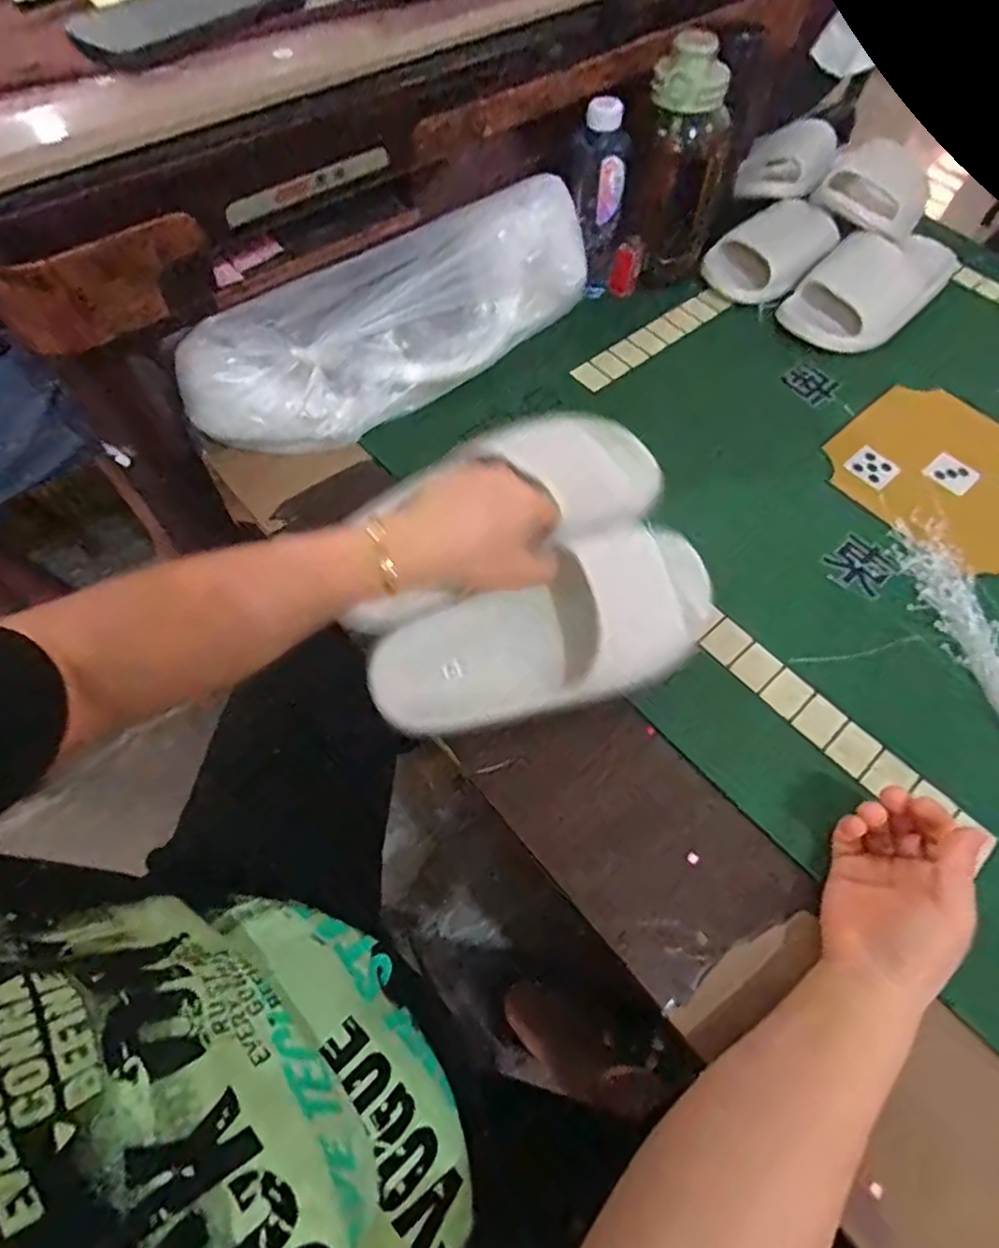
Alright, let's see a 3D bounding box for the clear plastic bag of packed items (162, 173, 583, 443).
[{"bbox_3d":[-0.087,-0.283,0.604,0.422,0.112,0.080,-34,67,-17],"label":"clear plastic bag of packed items"}]

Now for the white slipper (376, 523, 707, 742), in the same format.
[{"bbox_3d":[0.037,0.005,0.458,0.260,0.062,0.119,-20,91,-7],"label":"white slipper"}]

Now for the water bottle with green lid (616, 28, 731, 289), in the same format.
[{"bbox_3d":[0.188,-0.481,0.676,0.101,0.208,0.088,17,62,6],"label":"water bottle with green lid"}]

